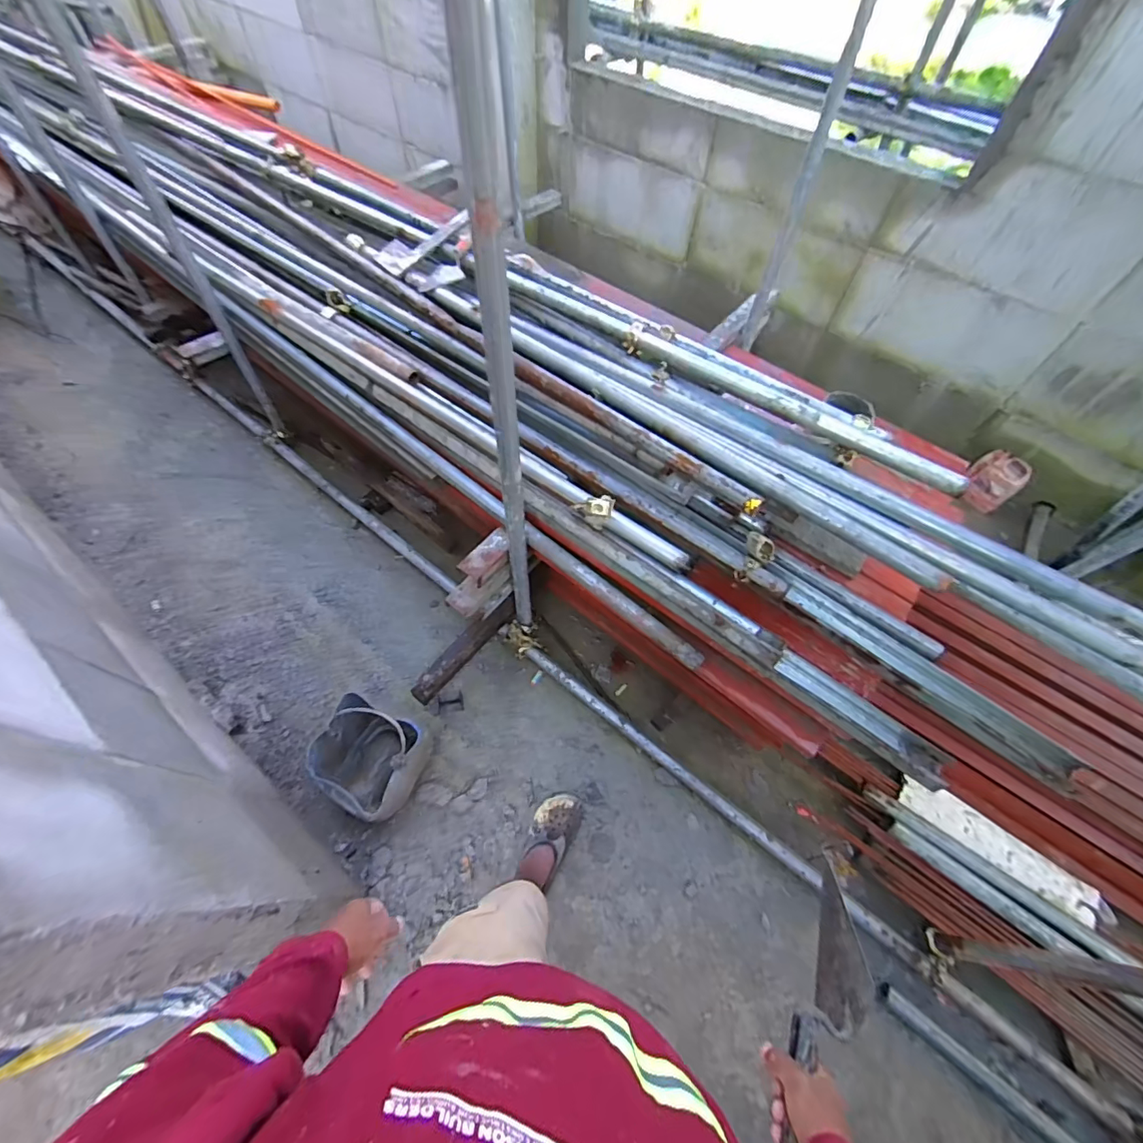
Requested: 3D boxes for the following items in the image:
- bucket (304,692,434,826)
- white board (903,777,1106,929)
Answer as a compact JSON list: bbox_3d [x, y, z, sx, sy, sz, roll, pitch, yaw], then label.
[{"bbox_3d":[-0.566,0.527,1.385,0.266,0.262,0.251,1,59,-2],"label":"bucket"},{"bbox_3d":[1.193,0.766,1.392,0.518,0.035,0.119,33,64,16],"label":"white board"}]

